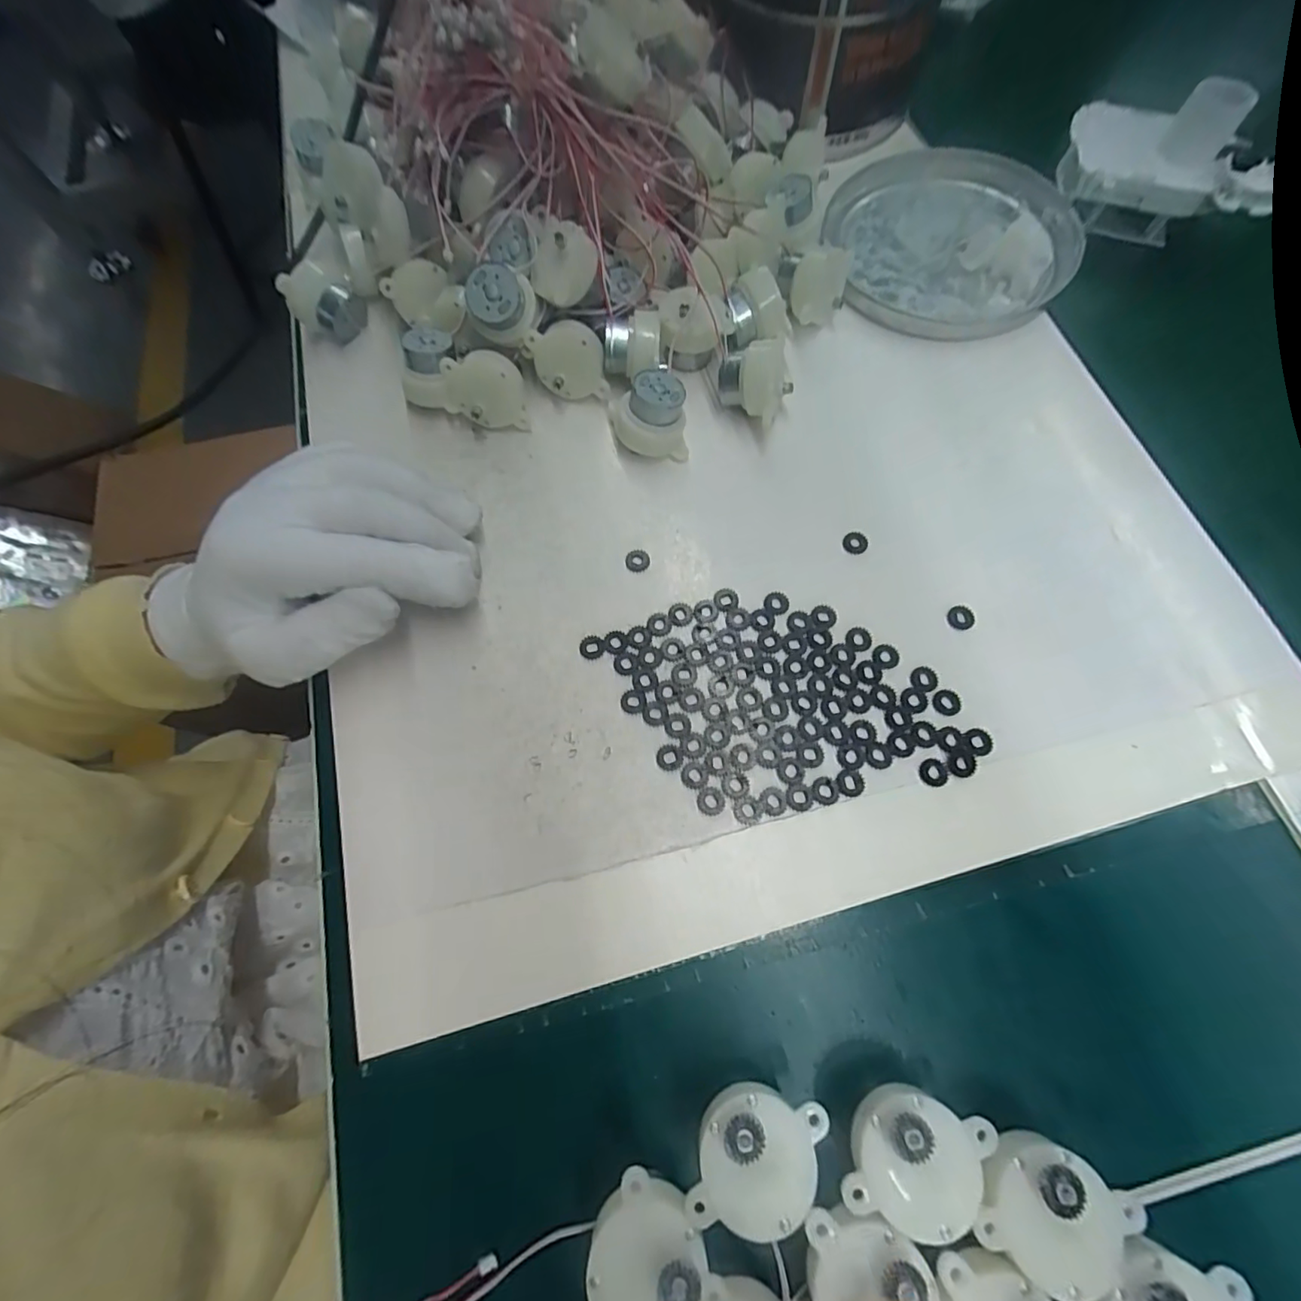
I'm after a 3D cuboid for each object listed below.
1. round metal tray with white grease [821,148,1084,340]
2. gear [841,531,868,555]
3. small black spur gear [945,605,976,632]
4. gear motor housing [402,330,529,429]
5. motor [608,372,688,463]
[{"bbox_3d":[0.164,-0.225,0.306,0.128,0.016,0.131,-1,70,2],"label":"round metal tray with white grease"},{"bbox_3d":[0.091,-0.048,0.250,0.011,0.004,0.010,-1,70,2],"label":"gear"},{"bbox_3d":[0.131,-0.014,0.236,0.011,0.004,0.011,-1,70,2],"label":"small black spur gear"},{"bbox_3d":[-0.087,-0.127,0.270,0.058,0.036,0.026,19,72,9],"label":"gear motor housing"},{"bbox_3d":[-0.001,-0.109,0.260,0.038,0.031,0.029,-2,70,2],"label":"motor"}]

